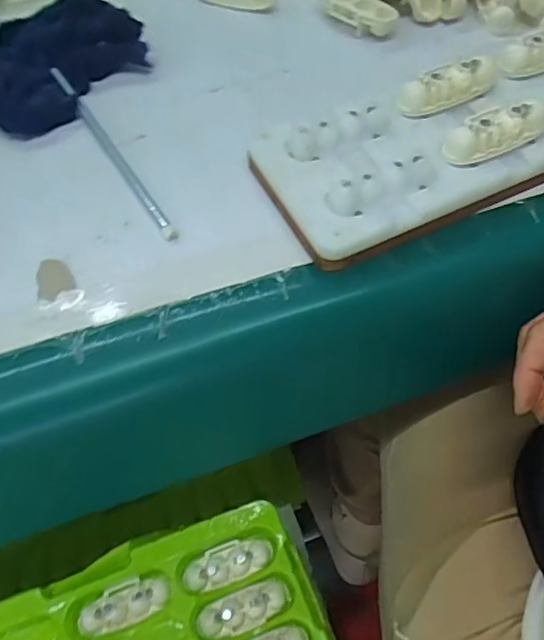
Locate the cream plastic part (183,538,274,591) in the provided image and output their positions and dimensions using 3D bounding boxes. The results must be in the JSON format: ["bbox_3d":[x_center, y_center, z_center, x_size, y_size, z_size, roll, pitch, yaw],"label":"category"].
[{"bbox_3d":[-0.031,0.172,0.413,0.062,0.007,0.023,-18,59,-9],"label":"cream plastic part"}]

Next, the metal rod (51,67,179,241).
[{"bbox_3d":[-0.098,-0.105,0.350,0.007,0.010,0.161,-30,62,-16],"label":"metal rod"}]

